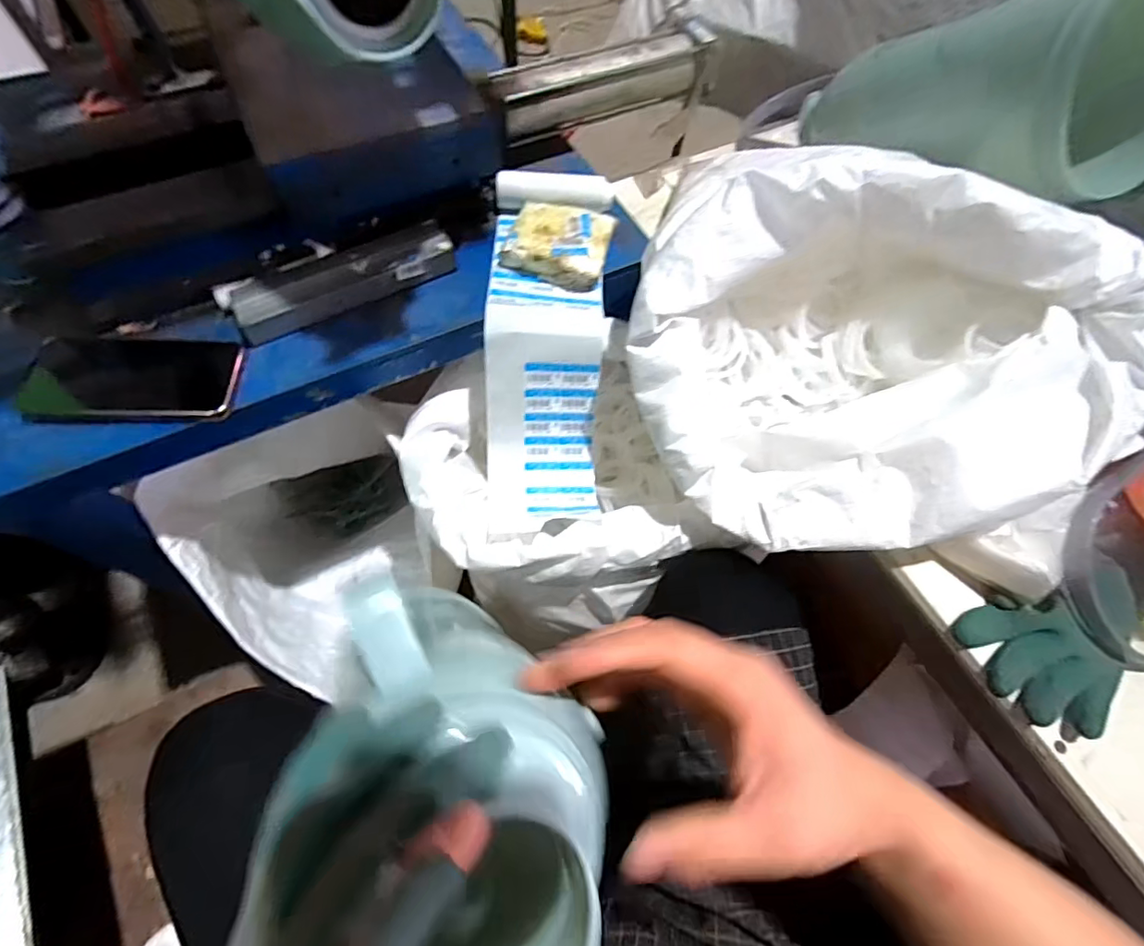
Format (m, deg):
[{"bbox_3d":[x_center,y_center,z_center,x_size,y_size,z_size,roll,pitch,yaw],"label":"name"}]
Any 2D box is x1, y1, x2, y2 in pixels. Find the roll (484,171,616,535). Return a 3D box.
[{"bbox_3d":[-0.027,-0.128,0.544,0.119,0.077,0.370,3,91,-2],"label":"roll"}]

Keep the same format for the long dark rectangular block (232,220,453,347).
[{"bbox_3d":[-0.212,-0.184,0.513,0.201,0.025,0.059,-26,68,-15],"label":"long dark rectangular block"}]

